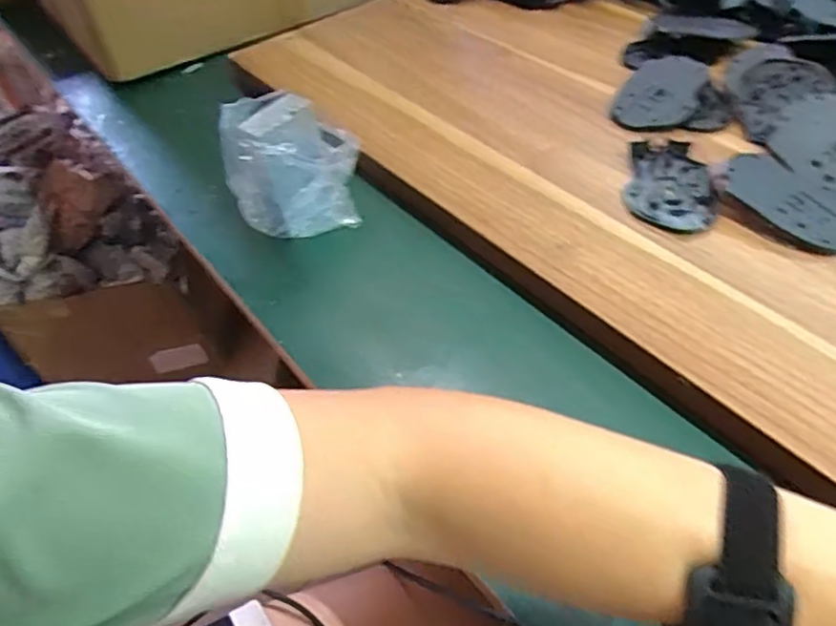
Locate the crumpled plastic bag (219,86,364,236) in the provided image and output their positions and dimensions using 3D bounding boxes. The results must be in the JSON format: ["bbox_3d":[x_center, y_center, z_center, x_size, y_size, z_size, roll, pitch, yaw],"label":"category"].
[{"bbox_3d":[-0.109,-0.130,0.531,0.111,0.112,0.087,-24,53,-16],"label":"crumpled plastic bag"}]

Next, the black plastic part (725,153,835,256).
[{"bbox_3d":[0.296,-0.089,0.494,0.077,0.020,0.106,-33,56,-22],"label":"black plastic part"}]

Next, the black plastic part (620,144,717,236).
[{"bbox_3d":[0.213,-0.111,0.530,0.069,0.006,0.114,3,50,6],"label":"black plastic part"}]

